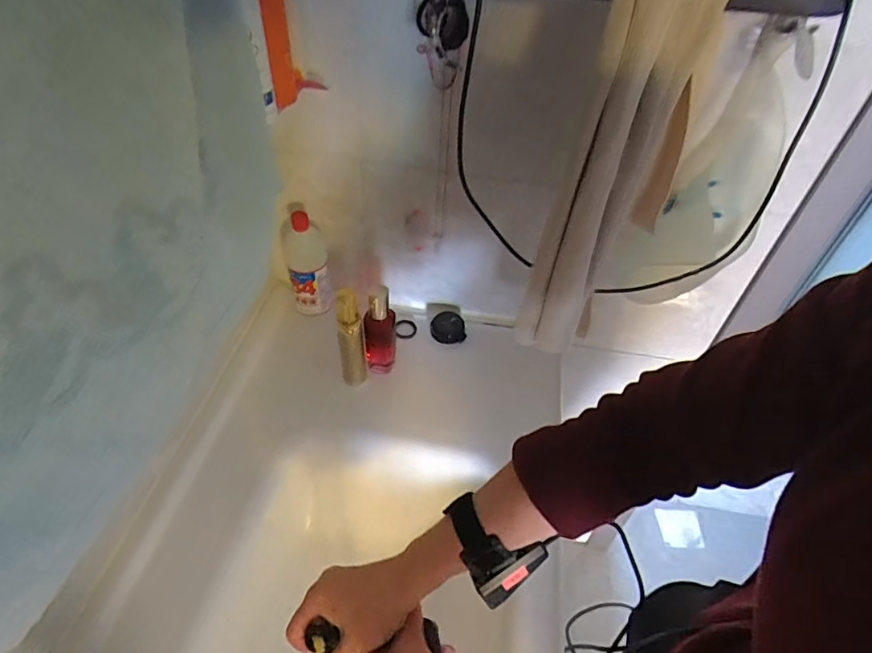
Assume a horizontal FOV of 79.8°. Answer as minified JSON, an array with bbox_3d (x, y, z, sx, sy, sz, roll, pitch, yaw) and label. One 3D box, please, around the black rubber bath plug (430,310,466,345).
[{"bbox_3d":[0.020,0.003,0.864,0.055,0.054,0.010,-14,9,-6],"label":"black rubber bath plug"}]

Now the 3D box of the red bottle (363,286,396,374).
[{"bbox_3d":[-0.081,0.011,0.767,0.041,0.146,0.047,10,46,4],"label":"red bottle"}]

